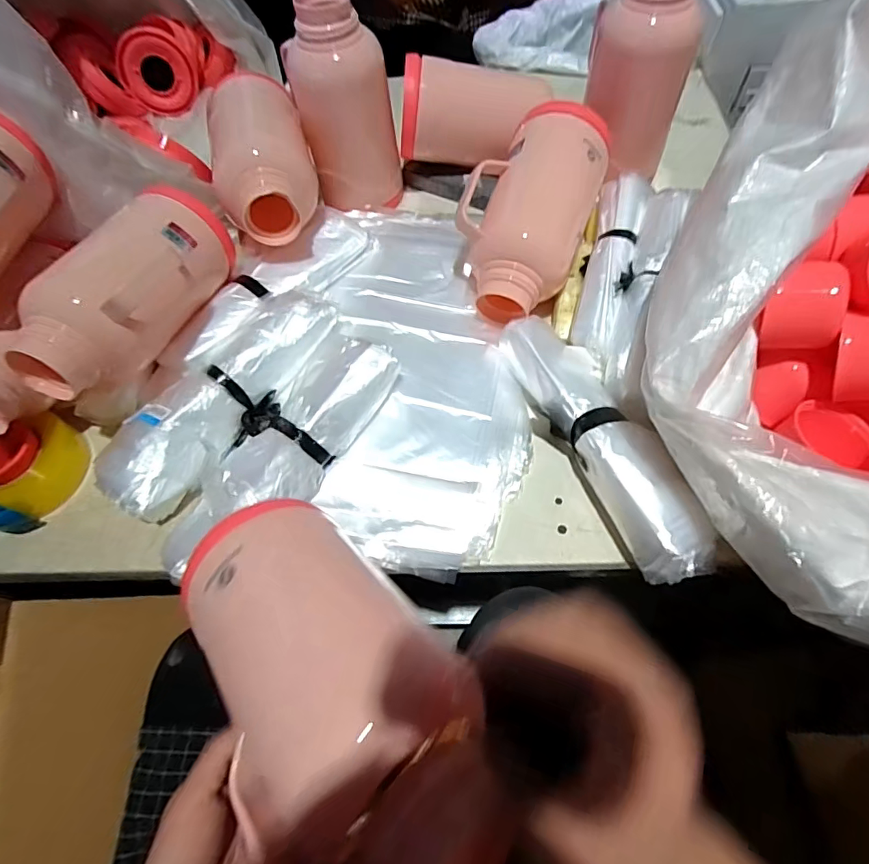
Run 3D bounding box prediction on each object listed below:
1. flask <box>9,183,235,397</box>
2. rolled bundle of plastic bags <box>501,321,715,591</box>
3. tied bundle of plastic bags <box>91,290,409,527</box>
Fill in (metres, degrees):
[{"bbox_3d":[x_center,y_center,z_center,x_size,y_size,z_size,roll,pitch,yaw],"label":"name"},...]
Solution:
[{"bbox_3d":[-0.323,-0.148,0.535,0.099,0.108,0.259,13,64,10],"label":"flask"},{"bbox_3d":[0.172,-0.001,0.514,0.076,0.055,0.317,-22,63,-8],"label":"rolled bundle of plastic bags"},{"bbox_3d":[-0.196,-0.019,0.541,0.209,0.062,0.309,28,67,17],"label":"tied bundle of plastic bags"}]

